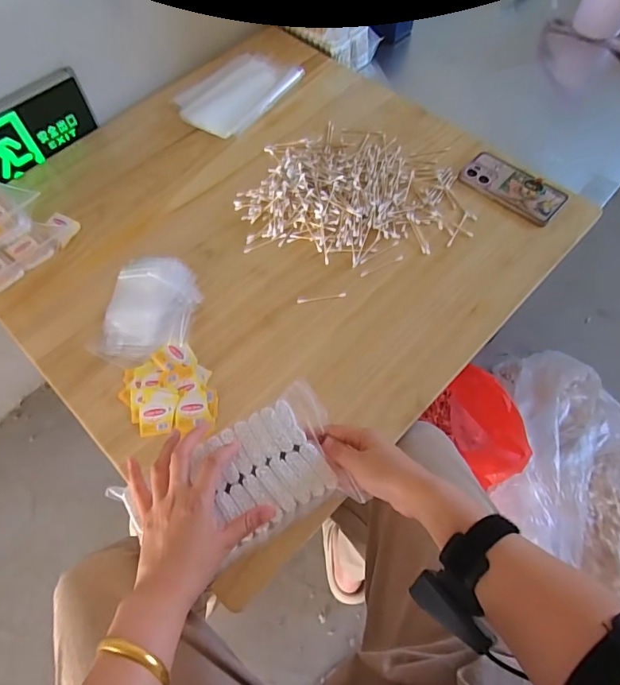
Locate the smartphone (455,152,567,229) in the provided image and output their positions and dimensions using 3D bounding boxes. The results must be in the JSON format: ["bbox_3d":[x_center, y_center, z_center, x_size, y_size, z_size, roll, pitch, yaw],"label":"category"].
[{"bbox_3d":[0.327,-0.255,0.731,0.159,0.016,0.079,39,72,19],"label":"smartphone"}]

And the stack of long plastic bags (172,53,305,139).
[{"bbox_3d":[-0.138,-0.475,0.862,0.149,0.017,0.222,35,71,17],"label":"stack of long plastic bags"}]

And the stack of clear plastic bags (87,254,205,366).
[{"bbox_3d":[-0.232,-0.048,0.655,0.129,0.019,0.173,13,66,9],"label":"stack of clear plastic bags"}]

